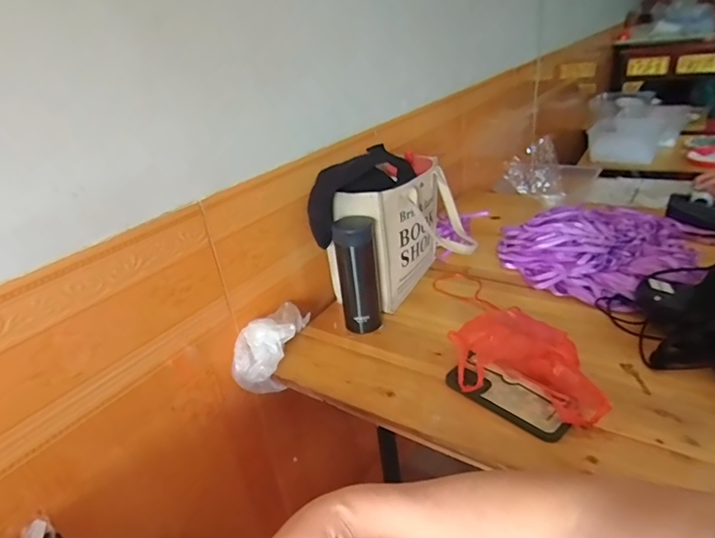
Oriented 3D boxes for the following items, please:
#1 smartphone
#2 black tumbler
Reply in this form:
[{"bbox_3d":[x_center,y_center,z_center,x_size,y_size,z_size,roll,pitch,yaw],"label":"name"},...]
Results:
[{"bbox_3d":[0.194,0.162,0.596,0.068,0.016,0.158,-36,36,-27],"label":"smartphone"},{"bbox_3d":[0.003,0.010,0.762,0.065,0.186,0.074,-6,26,3],"label":"black tumbler"}]

